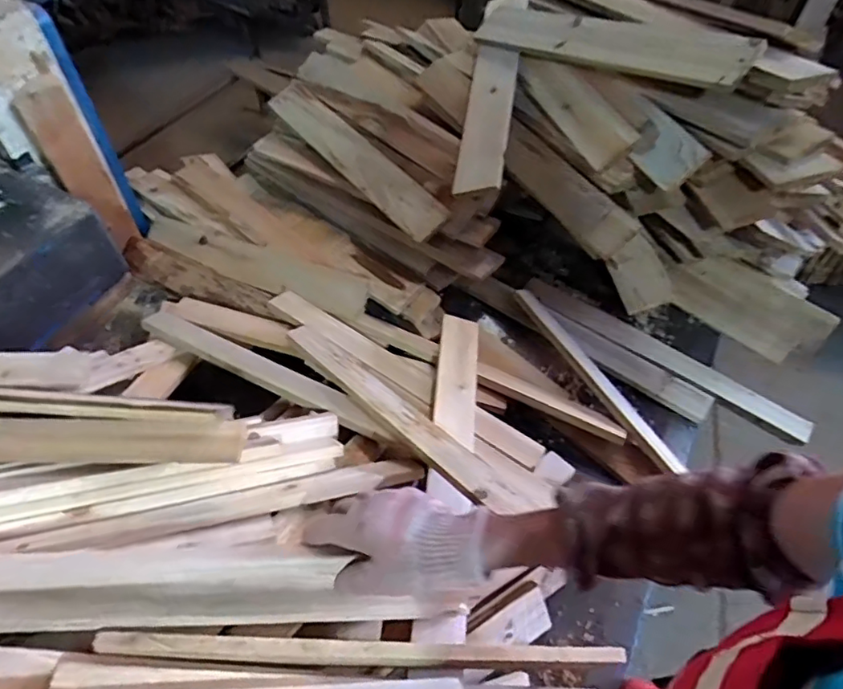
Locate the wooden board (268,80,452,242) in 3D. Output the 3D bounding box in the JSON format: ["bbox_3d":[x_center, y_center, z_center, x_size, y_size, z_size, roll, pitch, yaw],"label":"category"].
[{"bbox_3d":[-0.132,-0.363,1.076,0.082,0.016,0.496,-41,66,-6],"label":"wooden board"}]

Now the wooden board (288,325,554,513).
[{"bbox_3d":[-0.037,0.082,0.740,0.055,0.014,0.442,-24,45,-38],"label":"wooden board"}]

